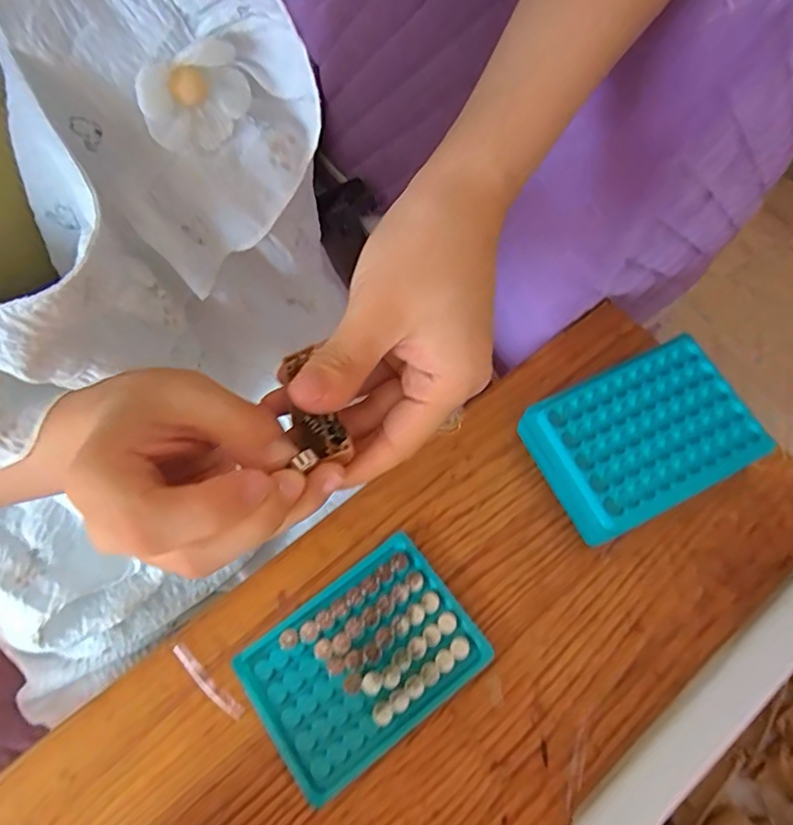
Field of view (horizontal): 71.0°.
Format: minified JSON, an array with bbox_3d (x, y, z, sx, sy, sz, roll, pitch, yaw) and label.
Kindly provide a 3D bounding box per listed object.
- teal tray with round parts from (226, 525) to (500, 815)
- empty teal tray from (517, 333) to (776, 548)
[{"bbox_3d":[-0.020,0.150,0.340,0.130,0.012,0.095,-35,69,-12],"label":"teal tray with round parts"},{"bbox_3d":[0.165,0.018,0.374,0.132,0.046,0.097,-25,67,-8],"label":"empty teal tray"}]

